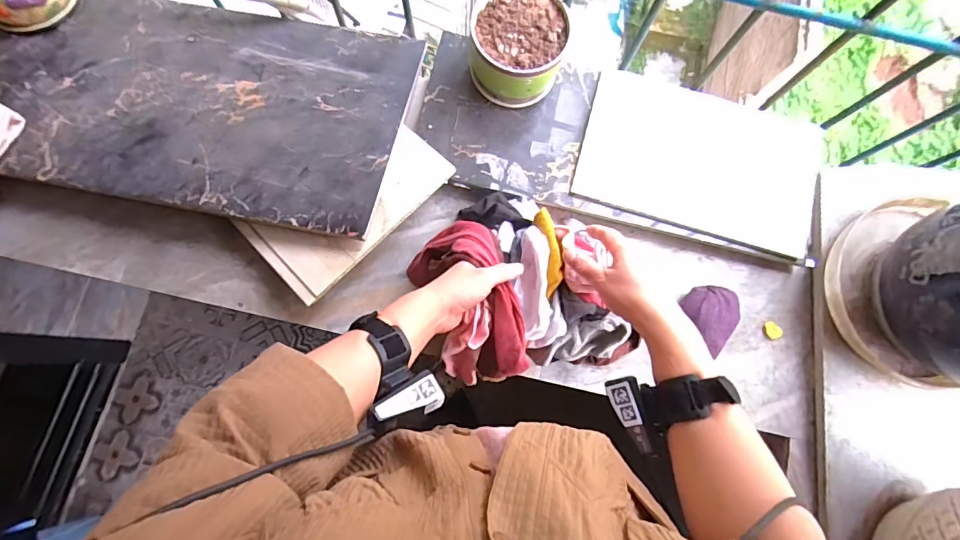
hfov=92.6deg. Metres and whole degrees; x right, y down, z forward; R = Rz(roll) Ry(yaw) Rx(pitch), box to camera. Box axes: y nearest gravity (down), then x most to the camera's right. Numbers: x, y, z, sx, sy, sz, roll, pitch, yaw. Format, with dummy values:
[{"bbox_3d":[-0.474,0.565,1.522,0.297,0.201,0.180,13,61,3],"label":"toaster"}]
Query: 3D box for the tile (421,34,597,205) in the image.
[{"bbox_3d":[0.034,-0.220,0.665,0.235,0.012,0.214,15,79,-1],"label":"tile"}]

